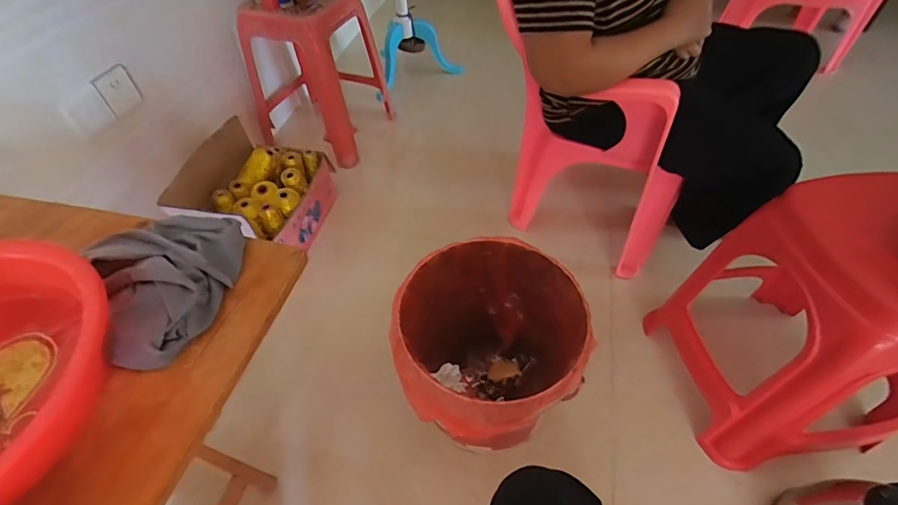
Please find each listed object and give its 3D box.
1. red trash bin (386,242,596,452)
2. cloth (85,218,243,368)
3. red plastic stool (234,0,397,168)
[{"bbox_3d":[0.068,0.193,0.801,0.313,0.296,0.306,-1,50,1],"label":"red trash bin"},{"bbox_3d":[-0.291,0.031,0.428,0.131,0.044,0.169,-3,50,0],"label":"cloth"},{"bbox_3d":[-0.450,-0.597,1.388,0.388,0.416,0.388,15,52,14],"label":"red plastic stool"}]

